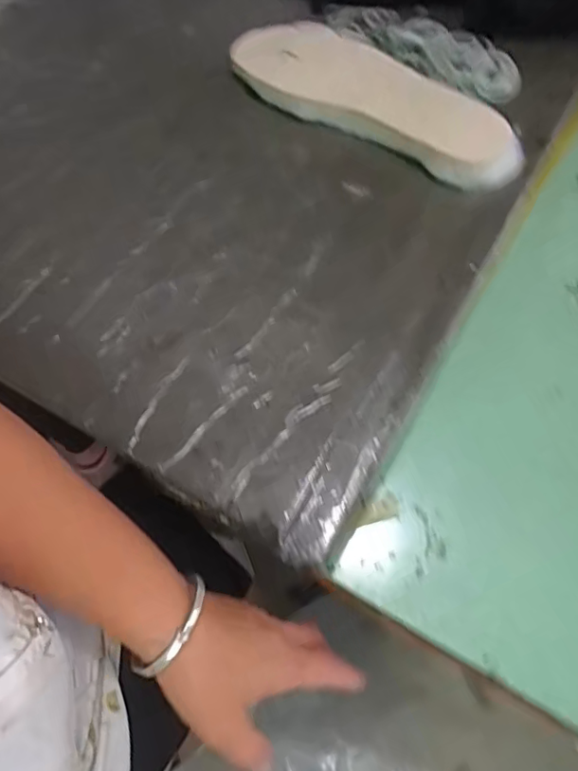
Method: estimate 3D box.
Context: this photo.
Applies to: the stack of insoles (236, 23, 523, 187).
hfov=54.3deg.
[{"bbox_3d":[0.067,-0.256,0.495,0.285,0.029,0.083,40,72,20],"label":"stack of insoles"}]

